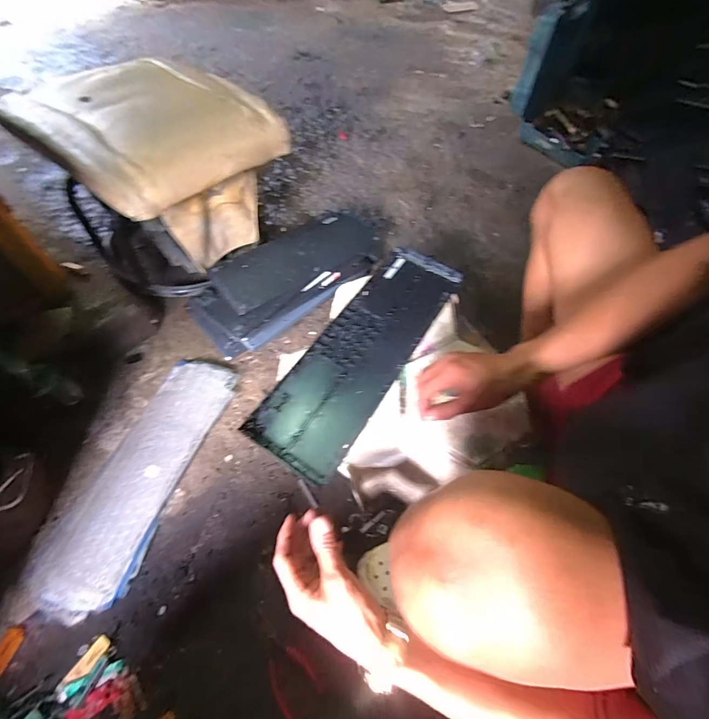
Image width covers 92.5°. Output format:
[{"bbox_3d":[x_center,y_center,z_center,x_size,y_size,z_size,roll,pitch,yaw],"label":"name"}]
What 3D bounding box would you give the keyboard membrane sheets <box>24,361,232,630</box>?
[{"bbox_3d":[-0.411,0.209,0.671,0.164,0.029,0.478,16,60,5],"label":"keyboard membrane sheets"}]

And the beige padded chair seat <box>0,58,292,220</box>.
[{"bbox_3d":[-0.442,-0.517,0.734,0.449,0.078,0.414,36,63,16],"label":"beige padded chair seat"}]

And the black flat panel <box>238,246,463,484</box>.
[{"bbox_3d":[0.020,-0.028,0.566,0.144,0.018,0.451,31,64,13],"label":"black flat panel"}]

